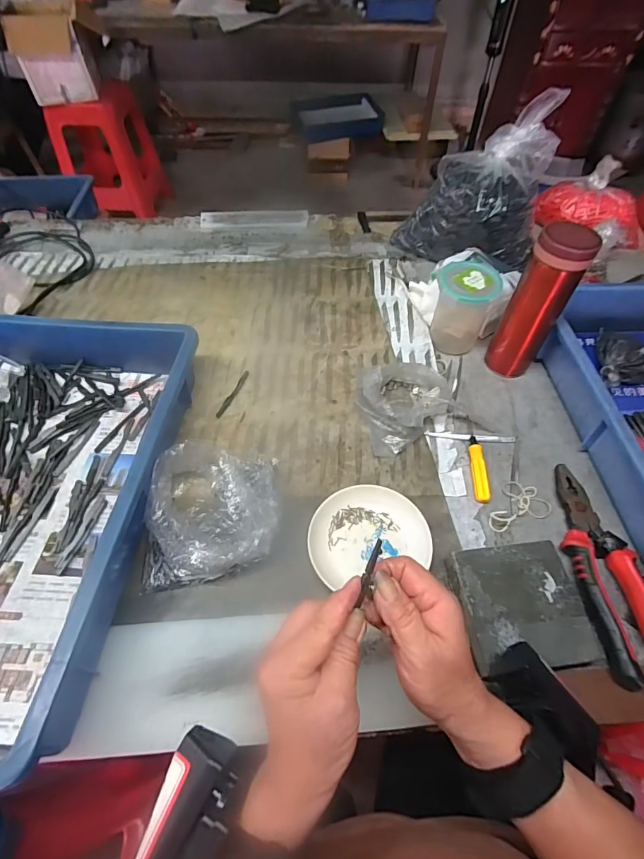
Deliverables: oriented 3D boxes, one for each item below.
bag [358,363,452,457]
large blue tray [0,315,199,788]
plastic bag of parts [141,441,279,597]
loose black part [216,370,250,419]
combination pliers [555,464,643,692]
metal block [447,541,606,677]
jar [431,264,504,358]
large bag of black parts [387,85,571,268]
[{"bbox_3d":[0.099,-0.041,0.517,0.133,0.048,0.090,-37,64,-25],"label":"bag"},{"bbox_3d":[-0.307,0.055,0.412,0.281,0.089,0.425,4,55,0],"label":"large blue tray"},{"bbox_3d":[-0.111,0.079,0.425,0.129,0.047,0.142,-4,55,-5],"label":"plastic bag of parts"},{"bbox_3d":[-0.115,-0.048,0.545,0.009,0.004,0.083,19,56,11],"label":"loose black part"},{"bbox_3d":[0.276,0.135,0.405,0.053,0.027,0.221,-1,55,-3],"label":"combination pliers"},{"bbox_3d":[0.178,0.161,0.383,0.112,0.032,0.102,-5,55,-6],"label":"metal block"},{"bbox_3d":[0.182,-0.158,0.562,0.077,0.104,0.068,9,55,4],"label":"jar"},{"bbox_3d":[0.246,-0.365,0.654,0.171,0.207,0.177,-24,59,-18],"label":"large bag of black parts"}]

